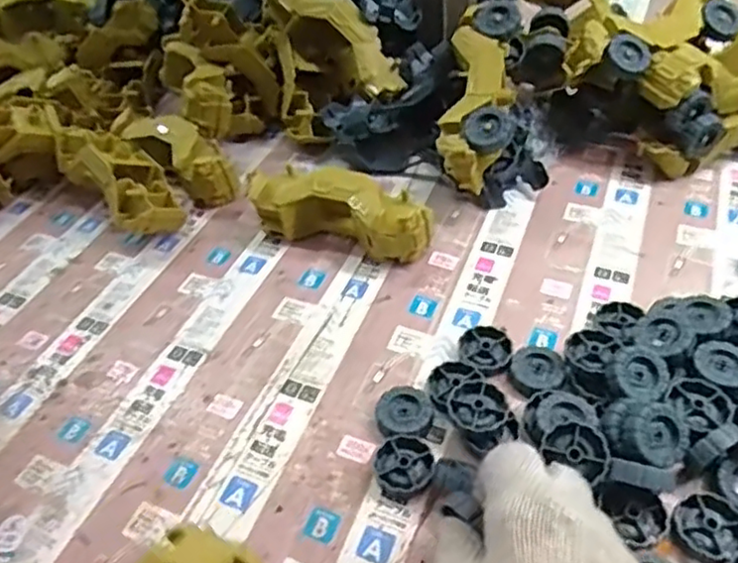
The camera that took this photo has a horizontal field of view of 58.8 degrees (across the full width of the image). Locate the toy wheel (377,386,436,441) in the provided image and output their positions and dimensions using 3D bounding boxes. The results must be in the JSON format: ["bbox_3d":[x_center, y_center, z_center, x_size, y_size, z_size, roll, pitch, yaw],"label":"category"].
[{"bbox_3d":[0.025,0.091,0.448,0.038,0.011,0.039,-3,45,3],"label":"toy wheel"}]

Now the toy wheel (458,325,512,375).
[{"bbox_3d":[0.085,0.052,0.481,0.036,0.012,0.041,0,46,7],"label":"toy wheel"}]

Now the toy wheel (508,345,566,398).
[{"bbox_3d":[0.118,0.062,0.466,0.036,0.011,0.035,-3,45,3],"label":"toy wheel"}]

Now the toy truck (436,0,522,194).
[{"bbox_3d":[0.099,-0.161,0.586,0.063,0.074,0.174,7,76,13],"label":"toy truck"}]

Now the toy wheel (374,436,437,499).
[{"bbox_3d":[0.023,0.119,0.421,0.037,0.012,0.039,-3,45,3],"label":"toy wheel"}]

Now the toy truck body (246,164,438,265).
[{"bbox_3d":[-0.025,-0.057,0.565,0.161,0.061,0.048,12,48,18],"label":"toy truck body"}]

